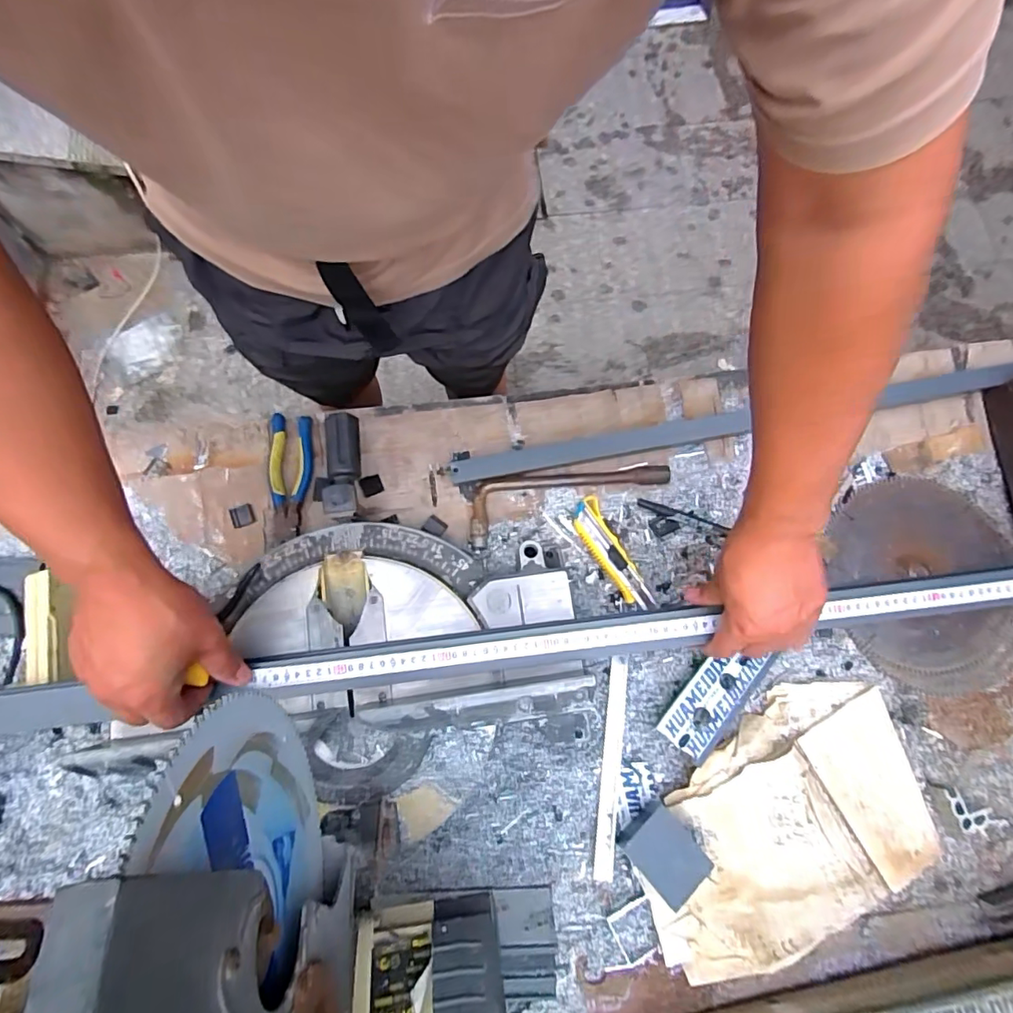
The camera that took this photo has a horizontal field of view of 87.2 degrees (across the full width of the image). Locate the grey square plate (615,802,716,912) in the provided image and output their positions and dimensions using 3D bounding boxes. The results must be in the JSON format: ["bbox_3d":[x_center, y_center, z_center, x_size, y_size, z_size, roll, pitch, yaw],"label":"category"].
[{"bbox_3d":[0.162,0.354,0.546,0.061,0.035,0.074,-41,82,-10],"label":"grey square plate"}]

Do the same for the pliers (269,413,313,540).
[{"bbox_3d":[-0.265,-0.038,0.657,0.049,0.022,0.153,-3,77,-2],"label":"pliers"}]

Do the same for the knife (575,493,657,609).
[{"bbox_3d":[0.125,0.060,0.643,0.040,0.010,0.148,-30,79,14],"label":"knife"}]

